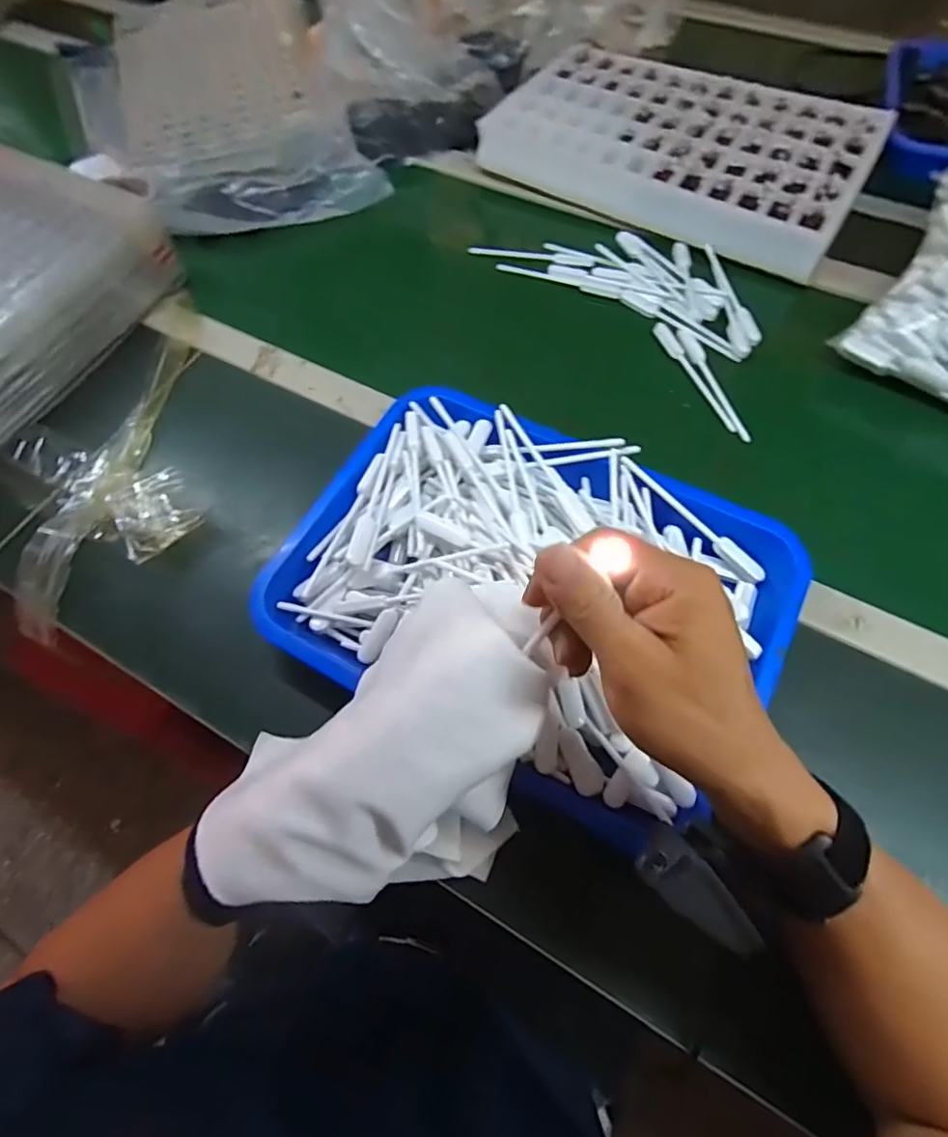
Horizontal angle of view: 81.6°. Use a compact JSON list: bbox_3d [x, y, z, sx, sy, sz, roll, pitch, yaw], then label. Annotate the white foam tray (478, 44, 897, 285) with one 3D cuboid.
[{"bbox_3d":[0.248,-0.513,0.668,0.417,0.050,0.262,28,69,14],"label":"white foam tray"}]

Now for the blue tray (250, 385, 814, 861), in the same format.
[{"bbox_3d":[0.042,0.009,0.424,0.361,0.057,0.270,27,69,14],"label":"blue tray"}]

